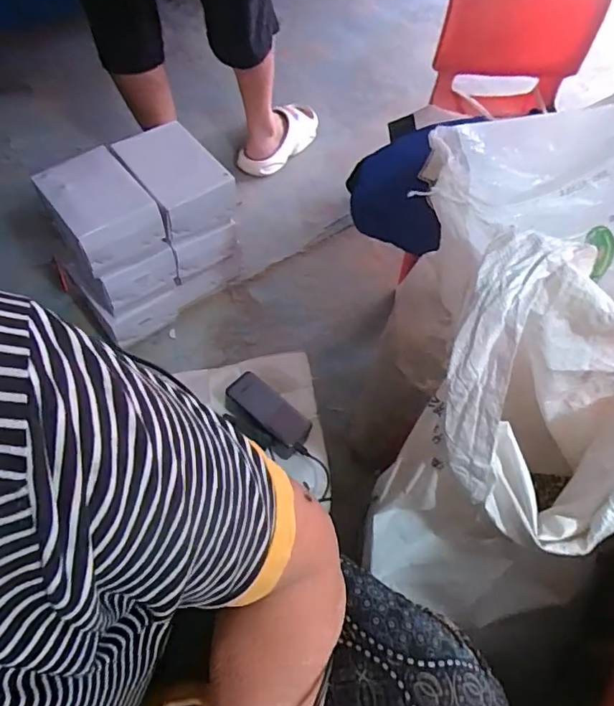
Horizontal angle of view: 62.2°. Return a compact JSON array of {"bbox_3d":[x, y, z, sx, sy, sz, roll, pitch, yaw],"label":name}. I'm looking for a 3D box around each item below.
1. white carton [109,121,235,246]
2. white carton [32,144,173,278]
[{"bbox_3d":[-0.224,-0.293,0.871,0.134,0.087,0.170,-33,67,-21],"label":"white carton"},{"bbox_3d":[-0.332,-0.232,0.811,0.129,0.097,0.180,-35,68,-21],"label":"white carton"}]

